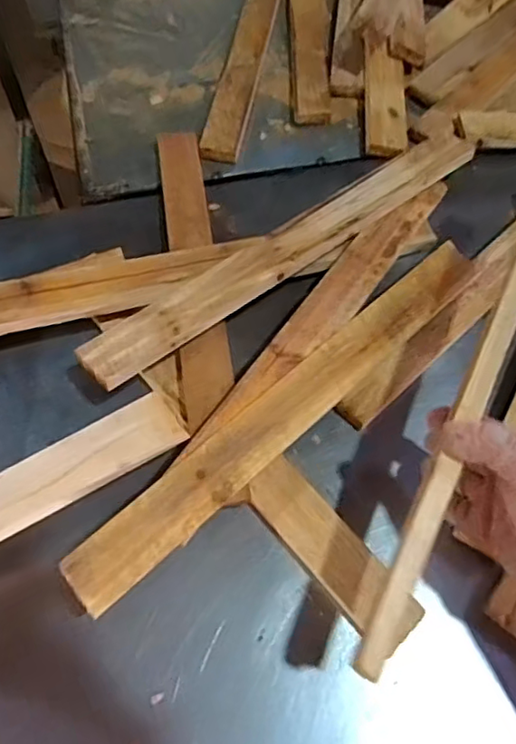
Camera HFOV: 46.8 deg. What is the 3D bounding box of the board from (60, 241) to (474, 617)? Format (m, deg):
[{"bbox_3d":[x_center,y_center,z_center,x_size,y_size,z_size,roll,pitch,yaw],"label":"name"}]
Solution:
[{"bbox_3d":[0.045,0.019,0.533,0.492,0.012,0.049,-38,82,-25],"label":"board"}]

